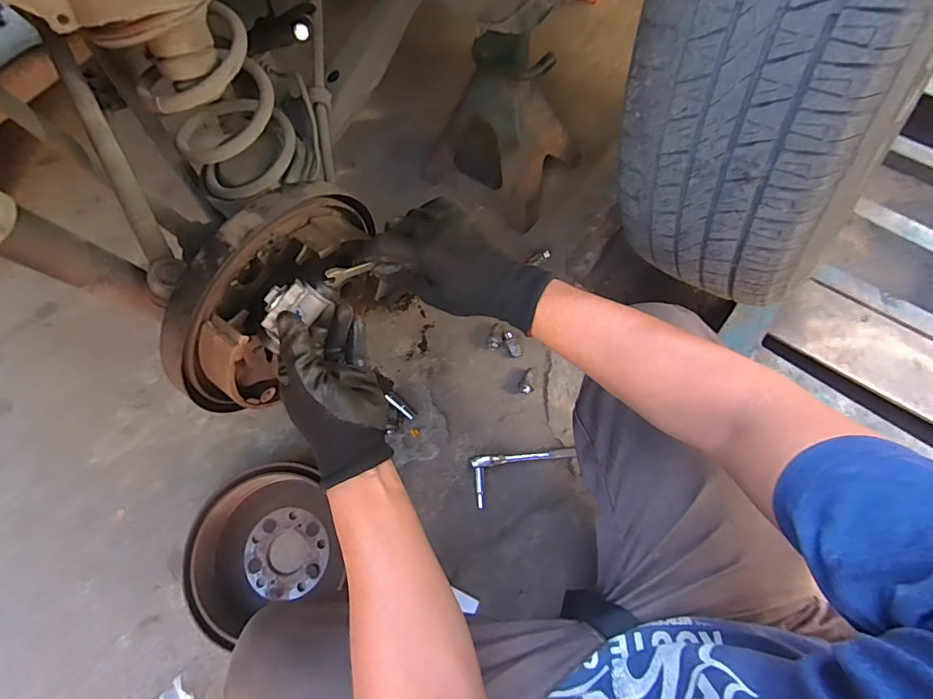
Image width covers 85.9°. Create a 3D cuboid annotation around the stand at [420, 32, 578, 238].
[{"bbox_3d":[0.057,-0.420,0.902,0.250,0.294,0.207,27,74,12],"label":"stand"}]

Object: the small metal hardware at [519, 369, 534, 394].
[{"bbox_3d":[0.103,0.056,0.871,0.024,0.020,0.043,-2,70,2],"label":"small metal hardware"}]

